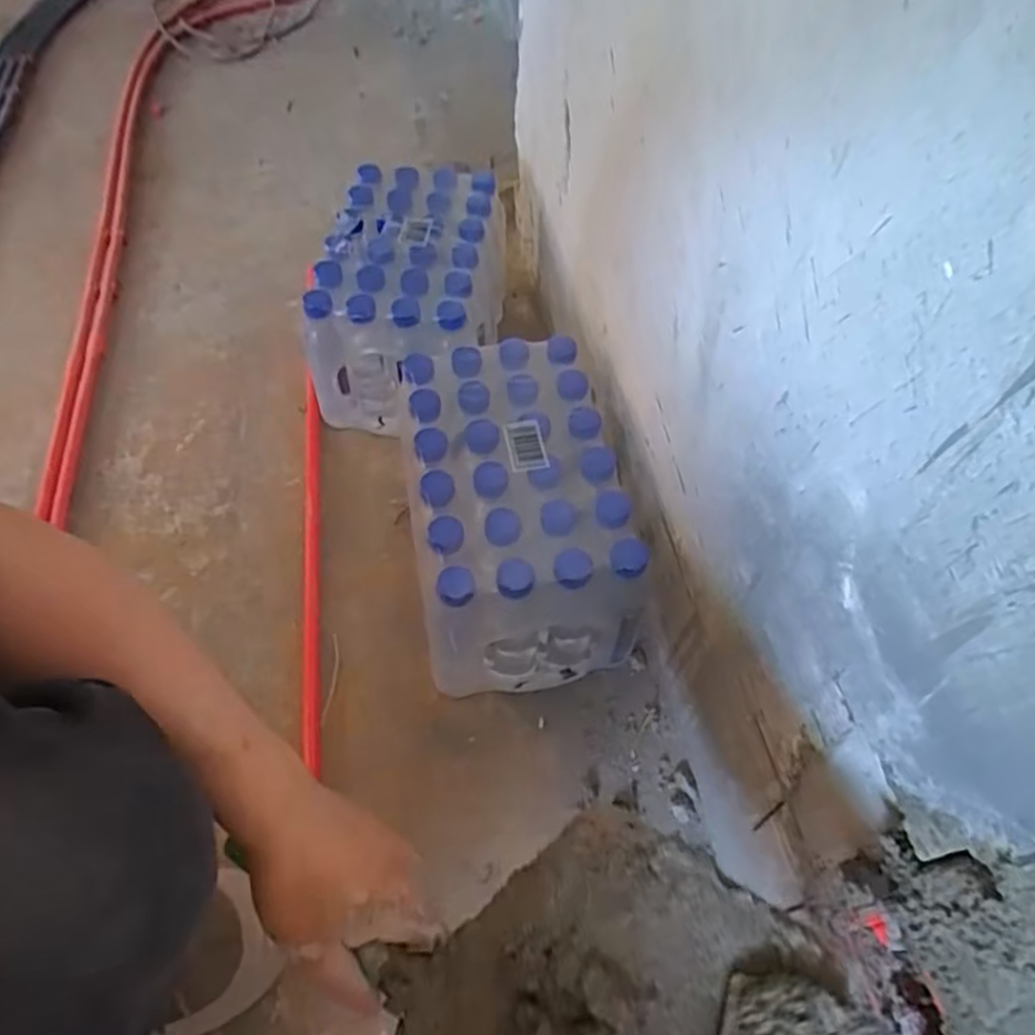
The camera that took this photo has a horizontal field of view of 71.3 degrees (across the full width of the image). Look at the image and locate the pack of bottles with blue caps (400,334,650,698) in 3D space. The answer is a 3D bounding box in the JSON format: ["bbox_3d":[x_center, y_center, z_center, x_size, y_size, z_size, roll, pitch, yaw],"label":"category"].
[{"bbox_3d":[-0.001,-0.003,0.752,0.201,0.184,0.308,-8,55,-5],"label":"pack of bottles with blue caps"}]

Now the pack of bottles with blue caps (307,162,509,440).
[{"bbox_3d":[-0.136,-0.274,0.948,0.216,0.208,0.297,6,55,4],"label":"pack of bottles with blue caps"}]

